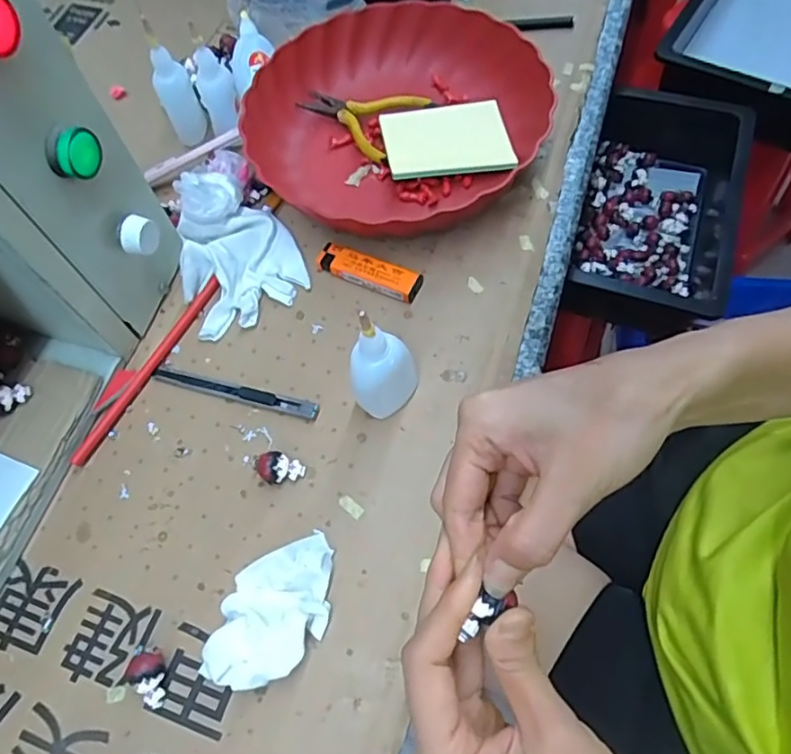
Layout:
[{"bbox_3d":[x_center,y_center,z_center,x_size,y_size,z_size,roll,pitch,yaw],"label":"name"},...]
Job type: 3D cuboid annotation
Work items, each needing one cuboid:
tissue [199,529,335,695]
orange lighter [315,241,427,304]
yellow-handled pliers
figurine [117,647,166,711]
[{"bbox_3d":[-0.068,0.133,0.349,0.056,0.023,0.090,19,67,10],"label":"tissue"},{"bbox_3d":[-0.020,-0.080,0.450,0.080,0.013,0.022,25,68,12],"label":"orange lighter"},{"bbox_3d":[-0.031,-0.232,0.523,0.110,0.014,0.079,30,70,18],"label":"yellow-handled pliers"},{"bbox_3d":[-0.140,0.167,0.337,0.029,0.019,0.024,25,68,12],"label":"figurine"}]

